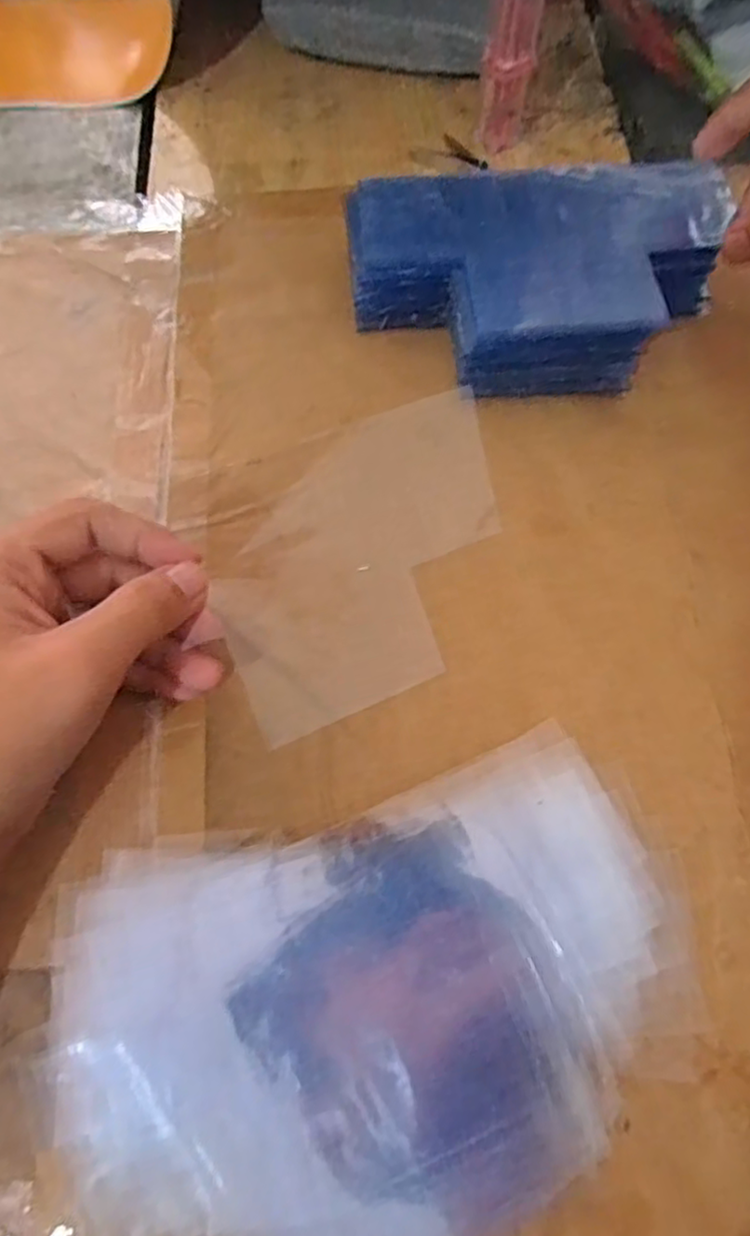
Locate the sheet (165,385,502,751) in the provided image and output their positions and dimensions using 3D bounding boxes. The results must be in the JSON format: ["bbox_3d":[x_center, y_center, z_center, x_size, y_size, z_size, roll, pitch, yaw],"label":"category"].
[{"bbox_3d":[-0.004,-0.032,0.301,0.141,0.008,0.129,-24,70,-9],"label":"sheet"}]

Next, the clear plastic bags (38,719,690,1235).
[{"bbox_3d":[0.003,0.134,0.234,0.218,0.015,0.148,-21,69,-7],"label":"clear plastic bags"}]

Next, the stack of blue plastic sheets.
[{"bbox_3d":[0.079,-0.167,0.331,0.174,0.038,0.113,-8,68,-2],"label":"stack of blue plastic sheets"}]

